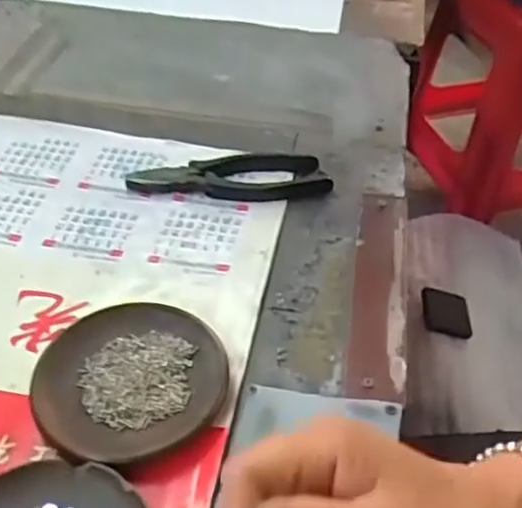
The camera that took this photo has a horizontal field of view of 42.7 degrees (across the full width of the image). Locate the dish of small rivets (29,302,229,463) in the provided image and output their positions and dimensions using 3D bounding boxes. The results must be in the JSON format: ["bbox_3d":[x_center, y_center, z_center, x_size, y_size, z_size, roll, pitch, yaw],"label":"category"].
[{"bbox_3d":[-0.079,0.077,0.408,0.112,0.016,0.108,1,43,-1],"label":"dish of small rivets"}]

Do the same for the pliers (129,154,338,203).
[{"bbox_3d":[-0.026,-0.062,0.549,0.160,0.016,0.048,-2,43,-5],"label":"pliers"}]

